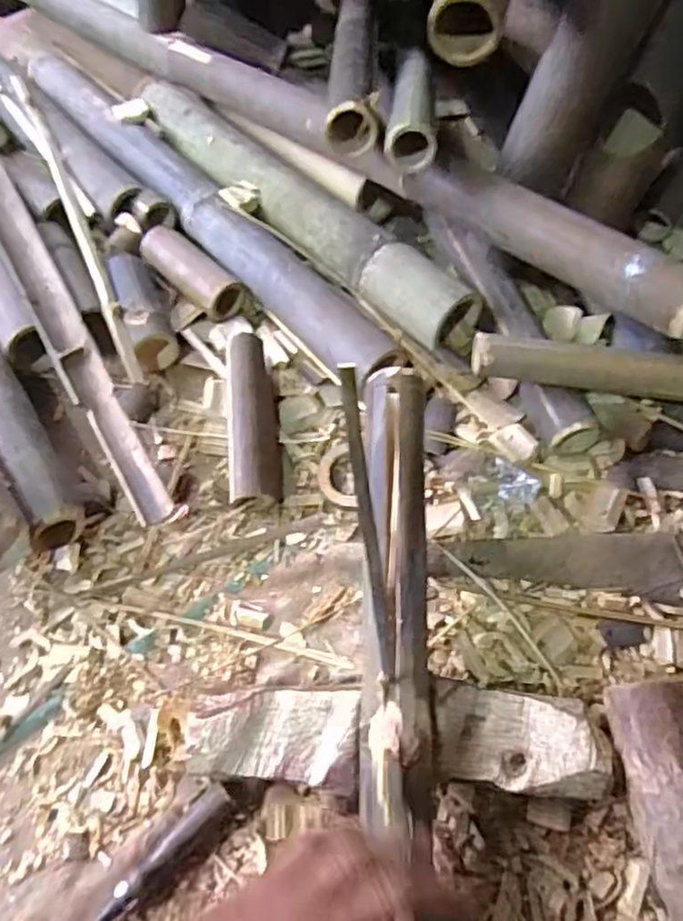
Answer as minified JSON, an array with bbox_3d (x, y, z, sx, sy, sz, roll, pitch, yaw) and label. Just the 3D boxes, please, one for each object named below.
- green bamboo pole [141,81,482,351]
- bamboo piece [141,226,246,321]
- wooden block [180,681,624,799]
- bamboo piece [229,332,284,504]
[{"bbox_3d":[-0.074,-0.333,0.835,0.586,0.069,0.088,41,70,21],"label":"green bamboo pole"},{"bbox_3d":[-0.190,-0.233,0.822,0.148,0.049,0.056,37,69,22],"label":"bamboo piece"},{"bbox_3d":[0.044,0.225,0.527,0.316,0.054,0.076,-1,59,4],"label":"wooden block"},{"bbox_3d":[-0.095,-0.045,0.703,0.049,0.052,0.195,-6,71,1],"label":"bamboo piece"}]

